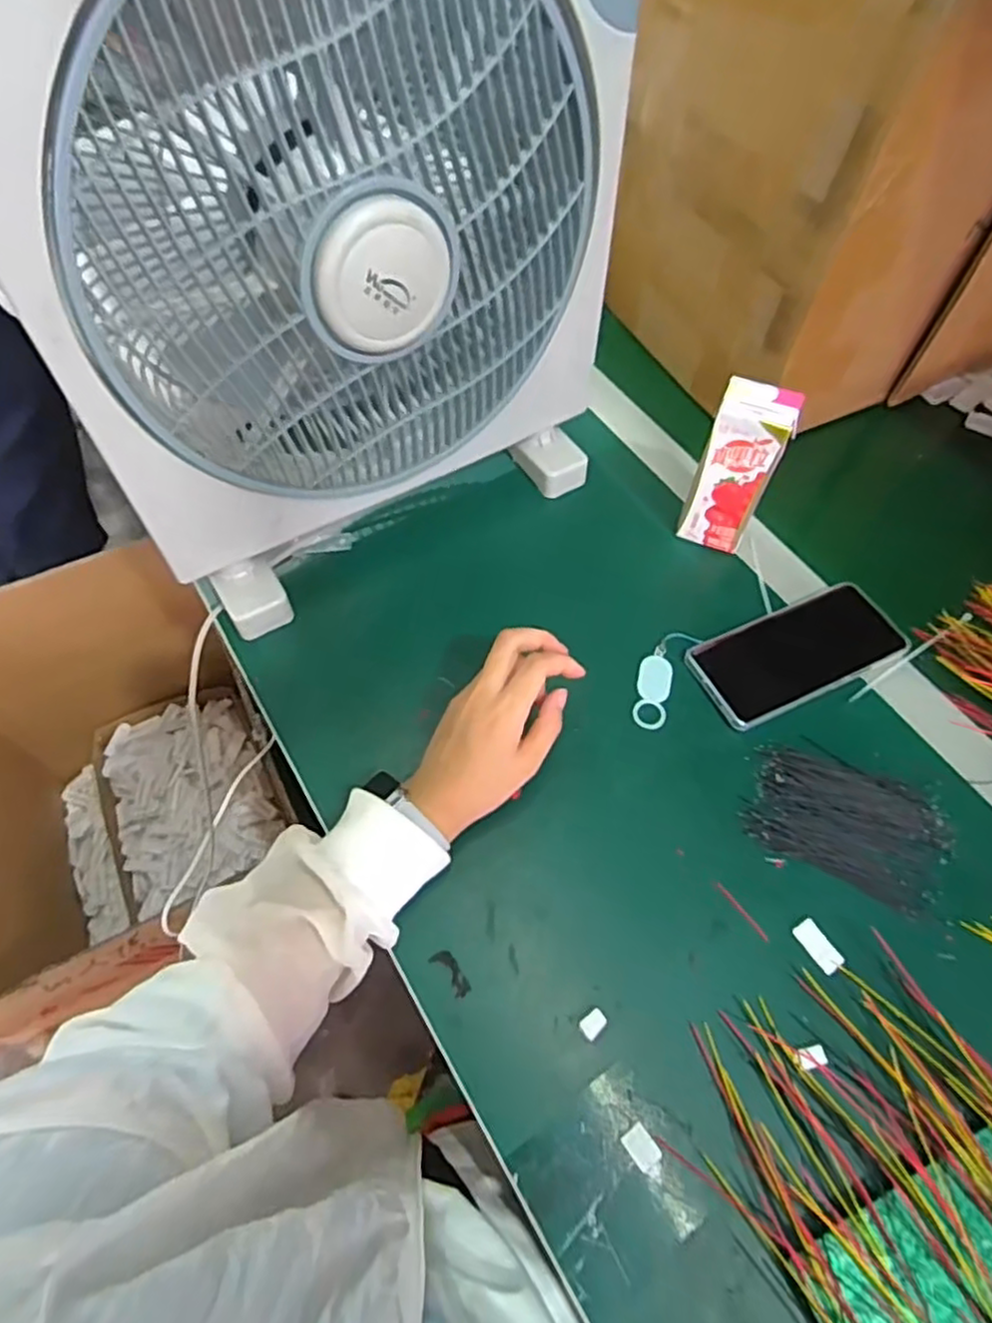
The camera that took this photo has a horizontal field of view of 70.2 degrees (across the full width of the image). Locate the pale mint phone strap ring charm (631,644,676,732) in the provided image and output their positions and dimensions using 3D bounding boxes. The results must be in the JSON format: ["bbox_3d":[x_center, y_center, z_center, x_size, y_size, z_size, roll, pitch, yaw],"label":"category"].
[{"bbox_3d":[0.120,0.018,0.534,0.026,0.005,0.071,15,61,7],"label":"pale mint phone strap ring charm"}]

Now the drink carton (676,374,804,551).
[{"bbox_3d":[0.184,-0.146,0.547,0.054,0.148,0.037,20,61,10],"label":"drink carton"}]

